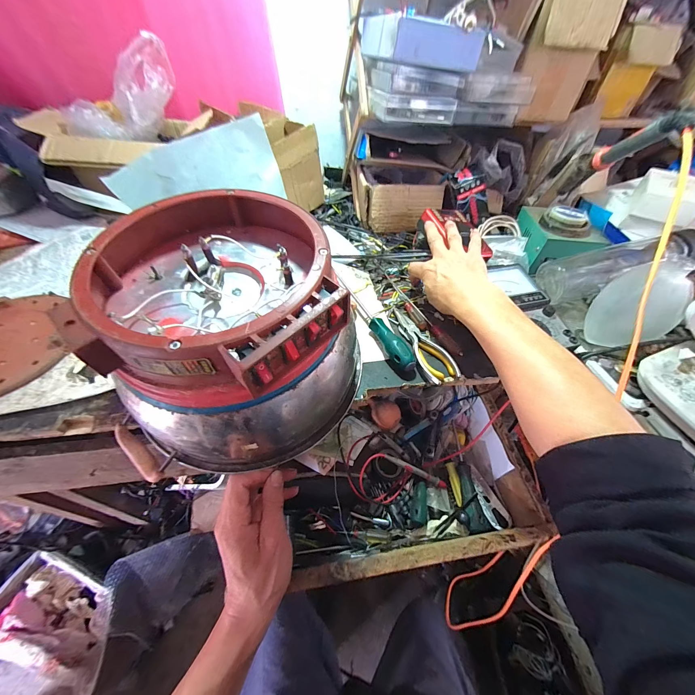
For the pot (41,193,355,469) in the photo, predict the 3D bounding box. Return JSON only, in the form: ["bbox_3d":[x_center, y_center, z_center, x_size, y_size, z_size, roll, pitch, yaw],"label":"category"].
[{"bbox_3d":[-0.115,-0.011,0.312,0.229,0.193,0.212,2,50,-3],"label":"pot"}]

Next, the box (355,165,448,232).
[{"bbox_3d":[0.104,-0.312,0.605,0.162,0.082,0.144,1,50,-4],"label":"box"}]

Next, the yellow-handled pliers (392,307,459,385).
[{"bbox_3d":[0.111,-0.009,0.431,0.046,0.018,0.139,-9,51,-12],"label":"yellow-handled pliers"}]

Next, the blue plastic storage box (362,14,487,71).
[{"bbox_3d":[0.108,-0.458,0.435,0.128,0.042,0.143,-10,52,-12],"label":"blue plastic storage box"}]

